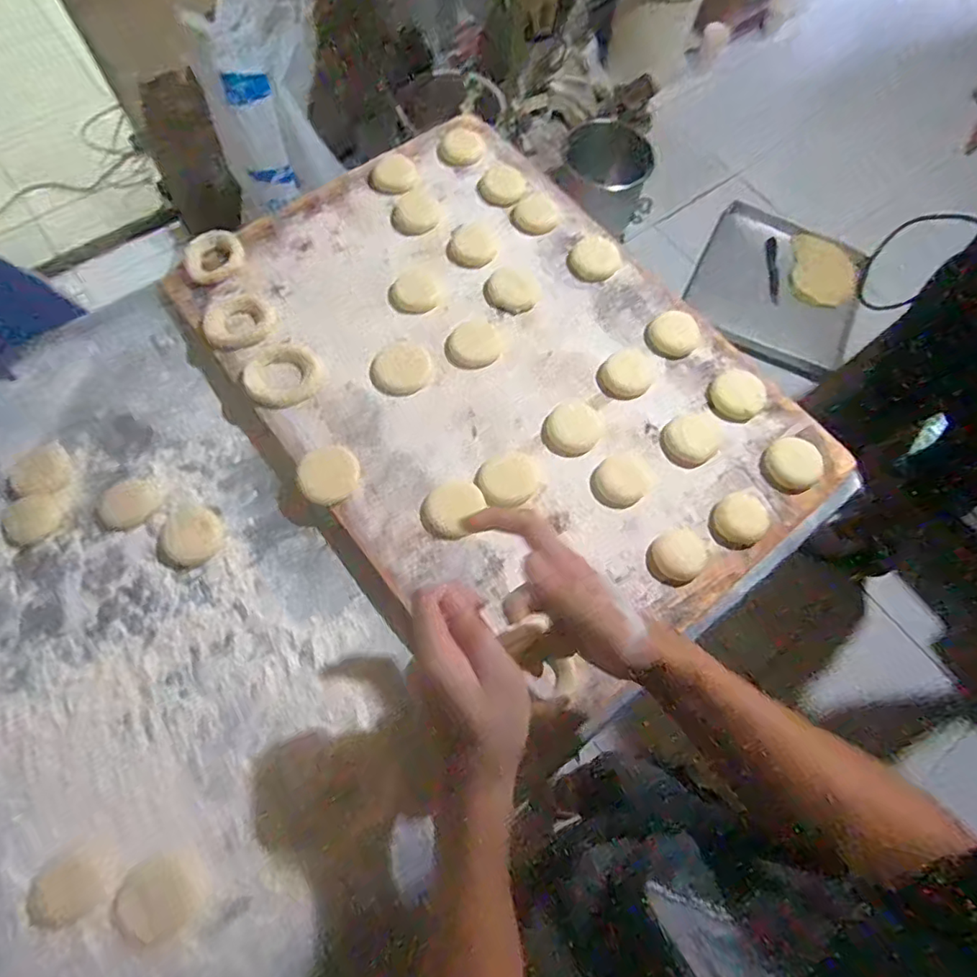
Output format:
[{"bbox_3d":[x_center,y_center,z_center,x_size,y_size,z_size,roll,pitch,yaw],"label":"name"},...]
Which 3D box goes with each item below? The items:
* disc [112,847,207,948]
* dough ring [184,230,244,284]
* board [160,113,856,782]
[{"bbox_3d":[-0.246,0.306,0.420,0.065,0.005,0.054,-34,75,-14],"label":"disc"},{"bbox_3d":[-0.297,-0.252,0.605,0.061,0.010,0.063,1,70,-3],"label":"dough ring"},{"bbox_3d":[0.009,-0.126,0.565,0.418,0.025,0.601,-36,76,-14],"label":"board"}]

